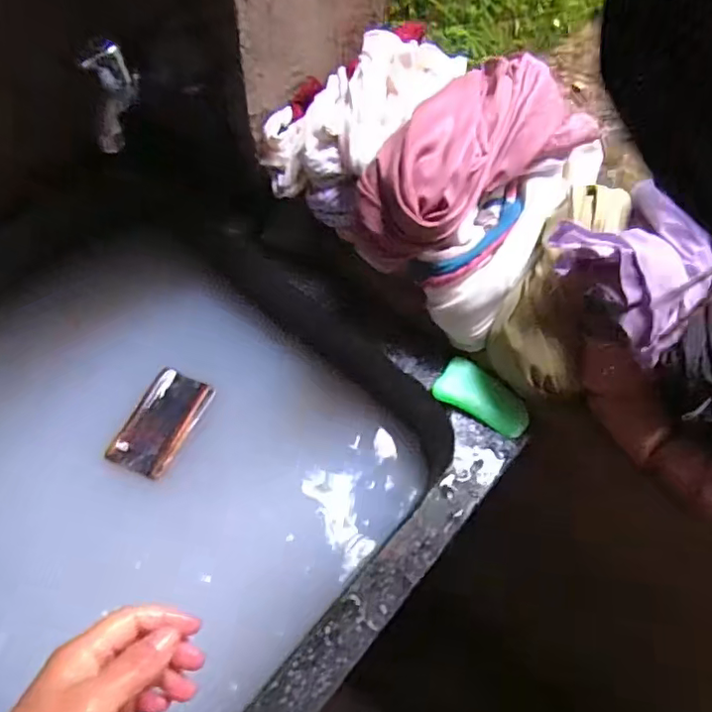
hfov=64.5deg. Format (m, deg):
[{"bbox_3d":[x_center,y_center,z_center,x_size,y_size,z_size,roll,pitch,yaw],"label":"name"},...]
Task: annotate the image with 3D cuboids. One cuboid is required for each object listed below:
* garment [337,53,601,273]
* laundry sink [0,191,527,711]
[{"bbox_3d":[0.093,-0.179,0.488,0.248,0.083,0.107,-37,70,-19],"label":"garment"},{"bbox_3d":[-0.301,0.202,0.548,0.553,0.295,0.762,39,67,17],"label":"laundry sink"}]

